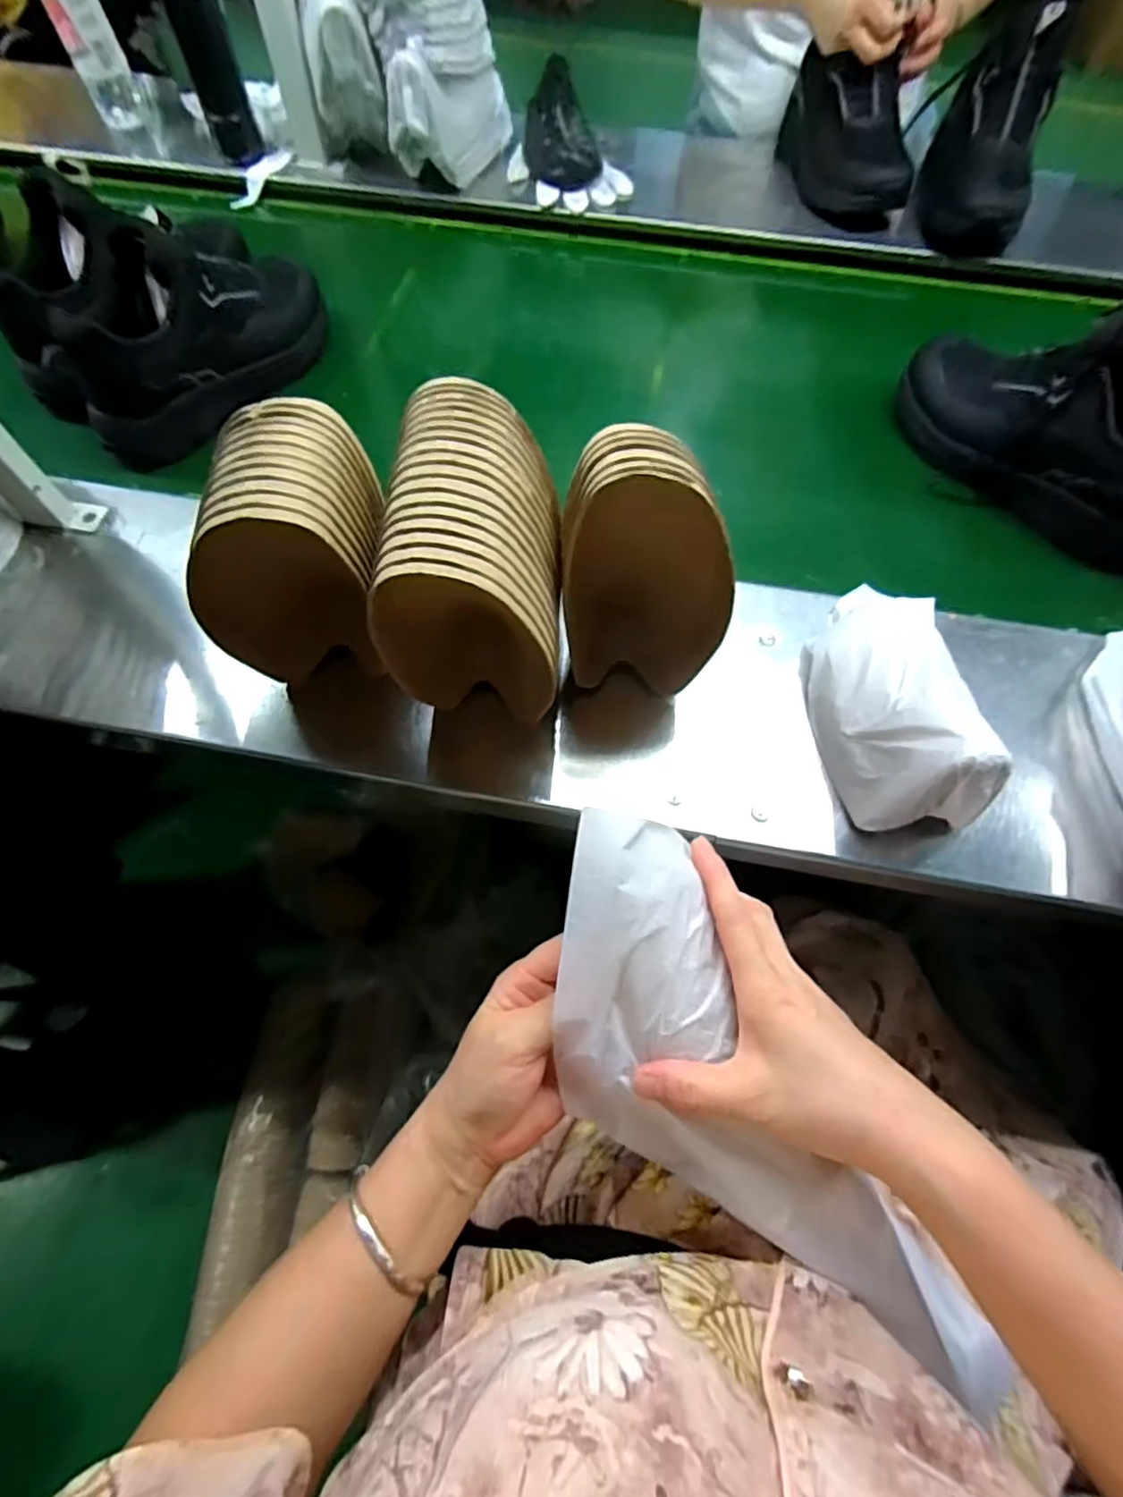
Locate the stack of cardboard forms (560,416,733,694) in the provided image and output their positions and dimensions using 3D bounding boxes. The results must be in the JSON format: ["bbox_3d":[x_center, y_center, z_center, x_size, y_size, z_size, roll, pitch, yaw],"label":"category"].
[{"bbox_3d":[0.053,-0.111,0.409,0.102,0.174,0.072,-1,65,-2],"label":"stack of cardboard forms"}]

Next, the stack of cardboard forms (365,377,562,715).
[{"bbox_3d":[-0.046,-0.114,0.408,0.107,0.179,0.156,4,64,0],"label":"stack of cardboard forms"}]

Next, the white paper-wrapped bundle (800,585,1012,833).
[{"bbox_3d":[0.238,-0.053,0.441,0.093,0.082,0.214,5,64,1],"label":"white paper-wrapped bundle"}]

